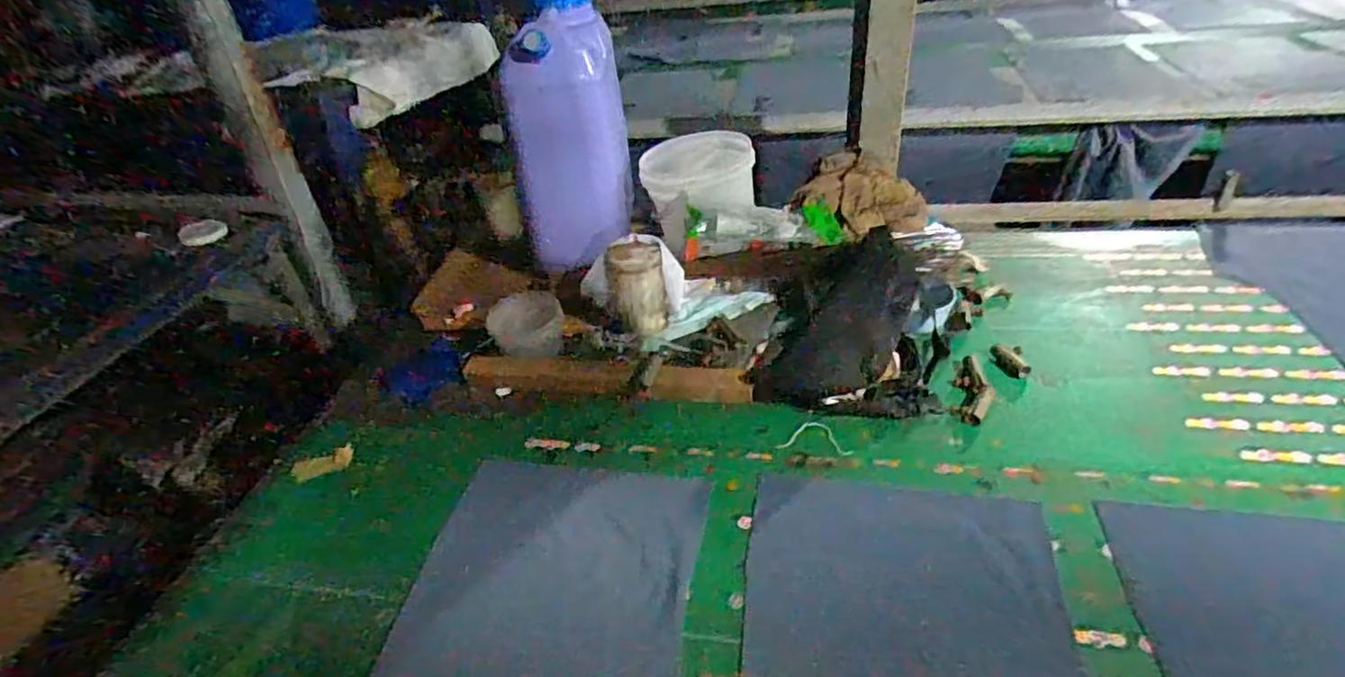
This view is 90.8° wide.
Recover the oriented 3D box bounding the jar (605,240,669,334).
[{"bbox_3d":[-0.054,-0.081,1.022,0.084,0.128,0.079,-4,35,3],"label":"jar"}]

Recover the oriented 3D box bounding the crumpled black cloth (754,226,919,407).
[{"bbox_3d":[0.244,-0.036,0.970,0.195,0.122,0.258,6,37,17],"label":"crumpled black cloth"}]

